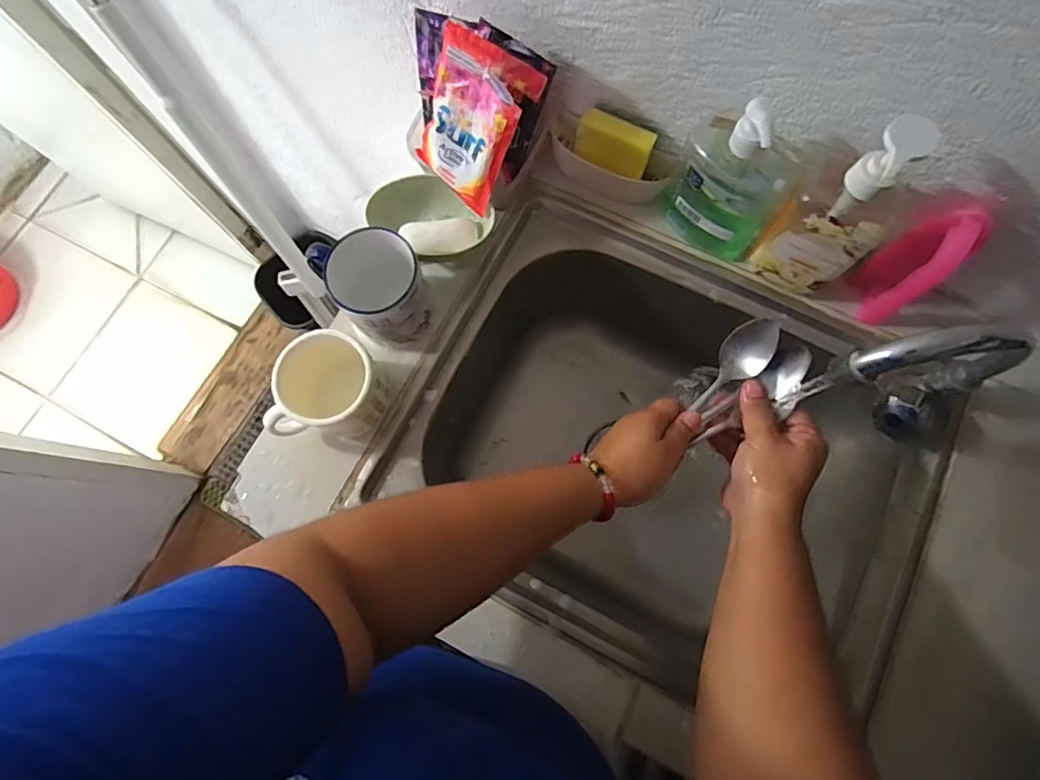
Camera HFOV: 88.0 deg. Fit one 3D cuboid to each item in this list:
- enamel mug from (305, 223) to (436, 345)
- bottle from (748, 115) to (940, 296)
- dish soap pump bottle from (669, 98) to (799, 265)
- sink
[{"bbox_3d":[-0.133,-0.098,0.506,0.074,0.085,0.098,-39,78,-8],"label":"enamel mug"},{"bbox_3d":[0.266,-0.144,0.454,0.079,0.186,0.043,30,78,8],"label":"bottle"},{"bbox_3d":[0.191,-0.188,0.486,0.101,0.163,0.053,37,79,10],"label":"dish soap pump bottle"},{"bbox_3d":[0.136,0.053,0.628,0.463,0.217,0.414,28,78,8],"label":"sink"}]

